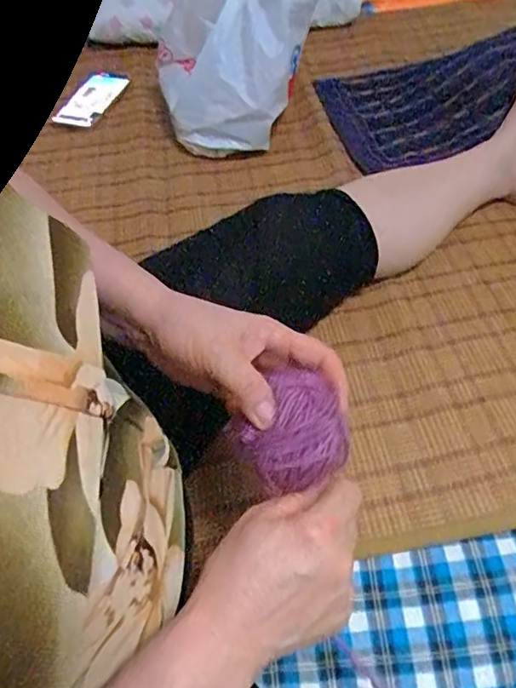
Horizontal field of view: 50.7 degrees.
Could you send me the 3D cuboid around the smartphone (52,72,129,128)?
[{"bbox_3d":[-0.288,-0.417,0.932,0.075,0.017,0.152,18,60,11],"label":"smartphone"}]

